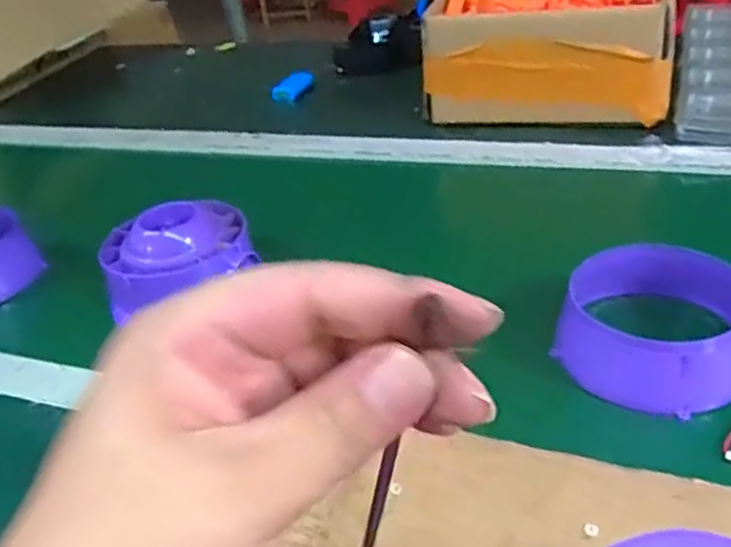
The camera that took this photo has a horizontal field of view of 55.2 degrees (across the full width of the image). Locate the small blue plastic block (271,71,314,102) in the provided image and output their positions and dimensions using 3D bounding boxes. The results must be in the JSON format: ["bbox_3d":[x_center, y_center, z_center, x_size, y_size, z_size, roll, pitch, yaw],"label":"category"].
[{"bbox_3d":[-0.104,-0.268,1.001,0.026,0.022,0.095,7,36,21],"label":"small blue plastic block"}]

